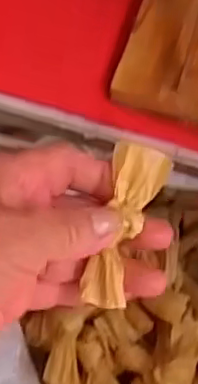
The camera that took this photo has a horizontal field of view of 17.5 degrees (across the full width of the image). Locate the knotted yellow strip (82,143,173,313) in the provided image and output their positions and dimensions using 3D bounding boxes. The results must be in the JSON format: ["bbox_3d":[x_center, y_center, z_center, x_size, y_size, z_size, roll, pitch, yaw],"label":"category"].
[{"bbox_3d":[0.011,0.015,0.284,0.024,0.010,0.072,15,78,6],"label":"knotted yellow strip"}]

